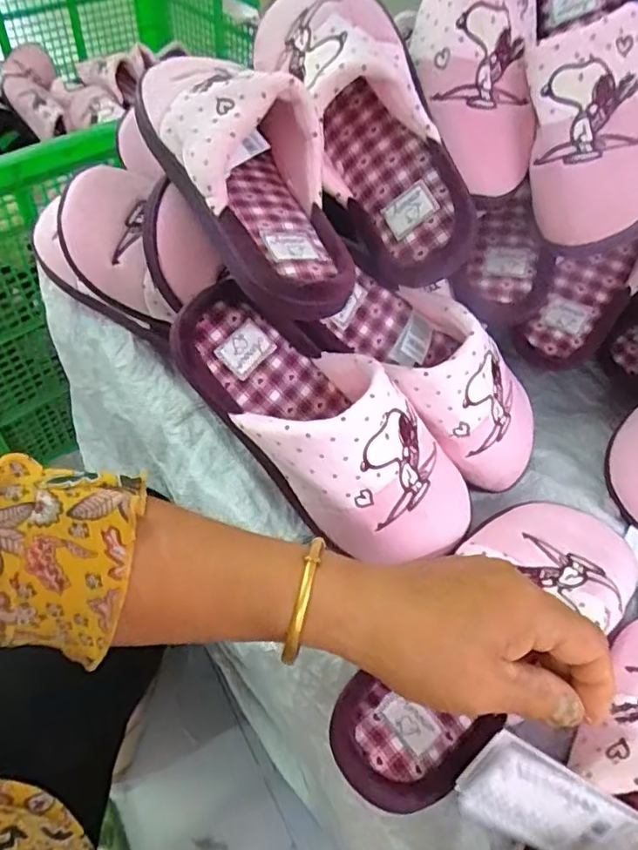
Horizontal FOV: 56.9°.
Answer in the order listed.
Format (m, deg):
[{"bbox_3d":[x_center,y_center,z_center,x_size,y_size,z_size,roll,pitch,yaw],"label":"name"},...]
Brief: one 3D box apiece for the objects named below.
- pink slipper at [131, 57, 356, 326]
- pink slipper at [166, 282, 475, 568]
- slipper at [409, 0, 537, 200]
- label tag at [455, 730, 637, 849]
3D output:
[{"bbox_3d":[-0.043,-0.167,0.370,0.095,0.062,0.224,-23,77,-21],"label":"pink slipper"},{"bbox_3d":[0.008,0.000,0.382,0.228,0.078,0.088,42,57,-2],"label":"pink slipper"},{"bbox_3d":[0.117,-0.304,0.433,0.092,0.080,0.251,3,75,-4],"label":"slipper"},{"bbox_3d":[0.119,0.193,0.292,0.095,0.046,0.013,31,17,-3],"label":"label tag"}]

